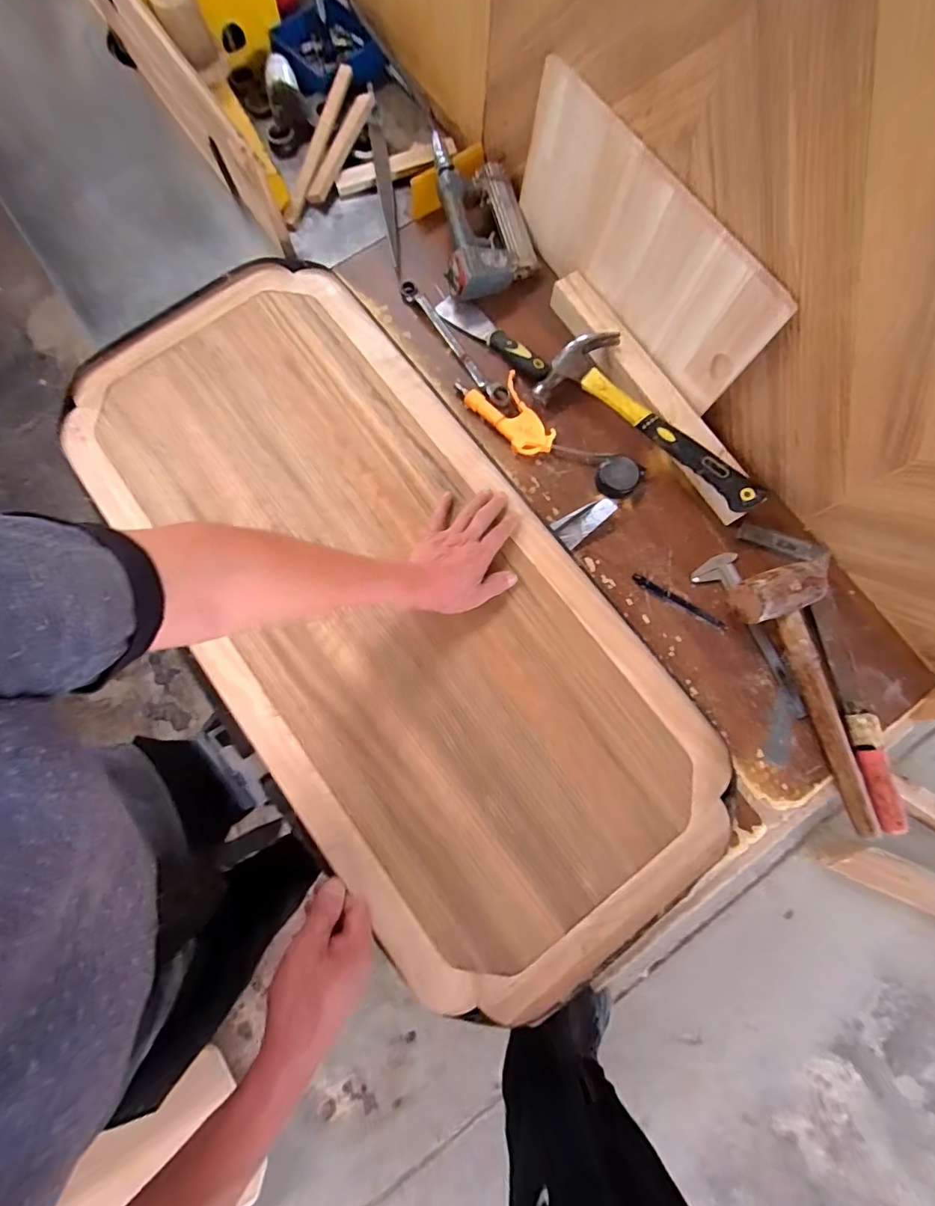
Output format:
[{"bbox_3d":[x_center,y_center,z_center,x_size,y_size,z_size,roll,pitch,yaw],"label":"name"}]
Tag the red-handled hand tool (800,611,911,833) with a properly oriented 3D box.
[{"bbox_3d":[0.487,0.137,0.587,0.046,0.032,0.279,-10,80,-2],"label":"red-handled hand tool"}]

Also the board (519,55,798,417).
[{"bbox_3d":[0.207,-0.457,0.603,0.017,0.186,0.433,-30,77,-13],"label":"board"}]

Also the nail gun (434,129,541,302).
[{"bbox_3d":[0.031,-0.577,0.703,0.141,0.062,0.218,-7,80,-2],"label":"nail gun"}]

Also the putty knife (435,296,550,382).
[{"bbox_3d":[0.040,-0.397,0.689,0.204,0.025,0.040,39,82,6],"label":"putty knife"}]

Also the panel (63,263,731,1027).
[{"bbox_3d":[-0.104,-0.012,0.591,0.461,0.031,0.941,-34,81,-6],"label":"panel"}]

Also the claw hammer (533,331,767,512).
[{"bbox_3d":[0.263,-0.253,0.646,0.336,0.061,0.116,37,82,6],"label":"claw hammer"}]

